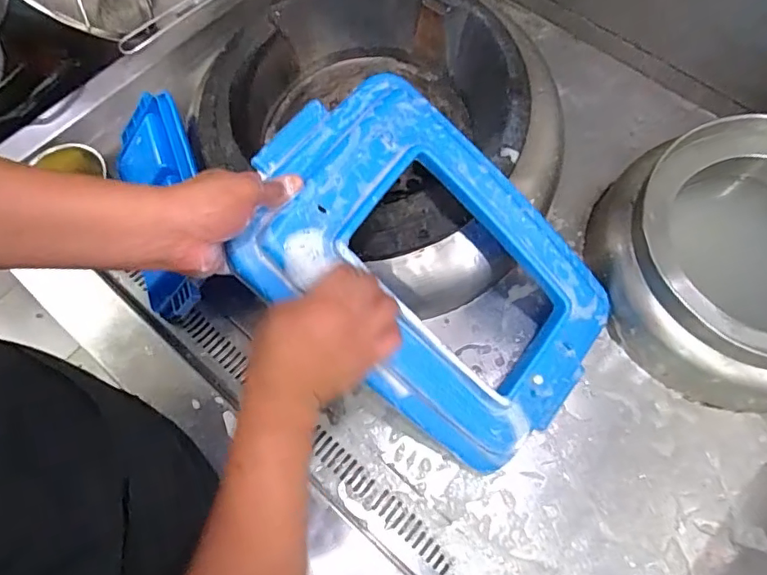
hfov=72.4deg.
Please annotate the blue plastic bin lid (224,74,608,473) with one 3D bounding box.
[{"bbox_3d":[0.066,-0.009,0.578,0.448,0.059,0.277,42,77,-18],"label":"blue plastic bin lid"}]

